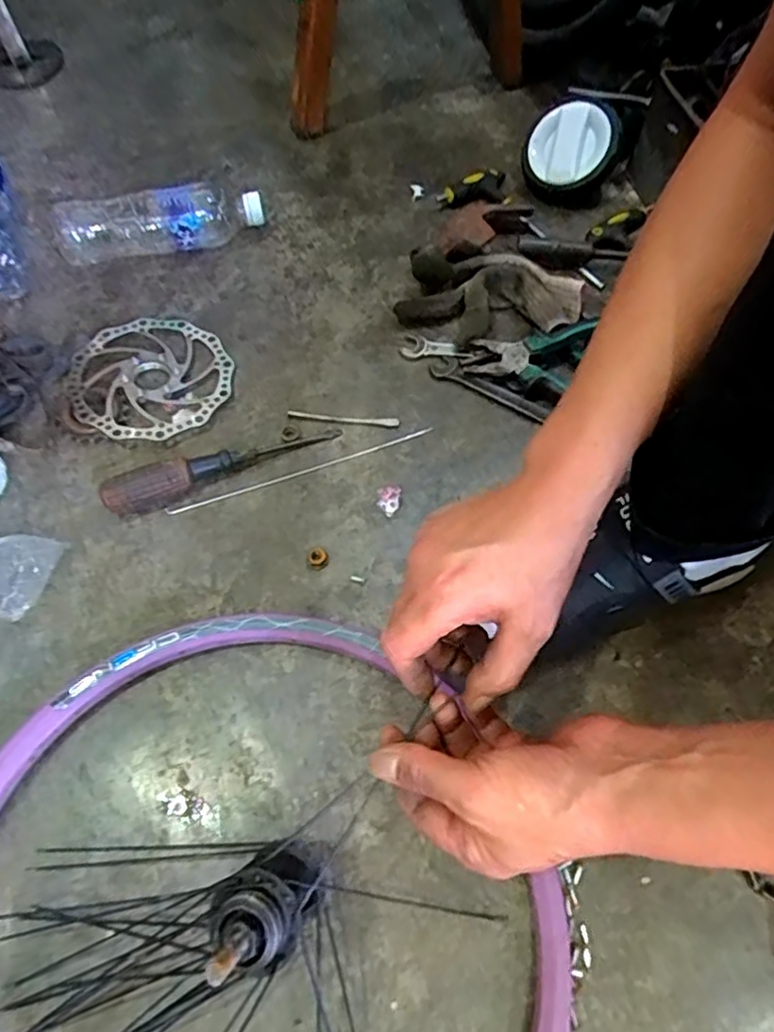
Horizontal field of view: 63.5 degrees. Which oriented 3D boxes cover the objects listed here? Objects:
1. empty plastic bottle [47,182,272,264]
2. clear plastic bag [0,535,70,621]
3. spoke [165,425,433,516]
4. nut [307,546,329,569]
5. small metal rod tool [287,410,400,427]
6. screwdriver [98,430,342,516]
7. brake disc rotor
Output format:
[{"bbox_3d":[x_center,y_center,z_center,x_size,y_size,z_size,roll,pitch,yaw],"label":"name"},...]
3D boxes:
[{"bbox_3d":[-0.241,-0.315,0.664,0.212,0.059,0.053,-11,64,-7],"label":"empty plastic bottle"},{"bbox_3d":[-0.310,0.048,0.515,0.075,0.022,0.068,8,64,3],"label":"clear plastic bag"},{"bbox_3d":[-0.076,-0.042,0.574,0.251,0.004,0.010,-18,65,-10],"label":"spoke"},{"bbox_3d":[-0.059,0.035,0.530,0.016,0.006,0.019,-21,66,-11],"label":"nut"},{"bbox_3d":[-0.040,-0.093,0.590,0.104,0.006,0.008,3,64,0],"label":"small metal rod tool"},{"bbox_3d":[-0.146,-0.050,0.558,0.209,0.032,0.028,-21,66,-11],"label":"screwdriver"},{"bbox_3d":[-0.228,-0.135,0.602,0.146,0.010,0.146,3,61,-5],"label":"brake disc rotor"}]

